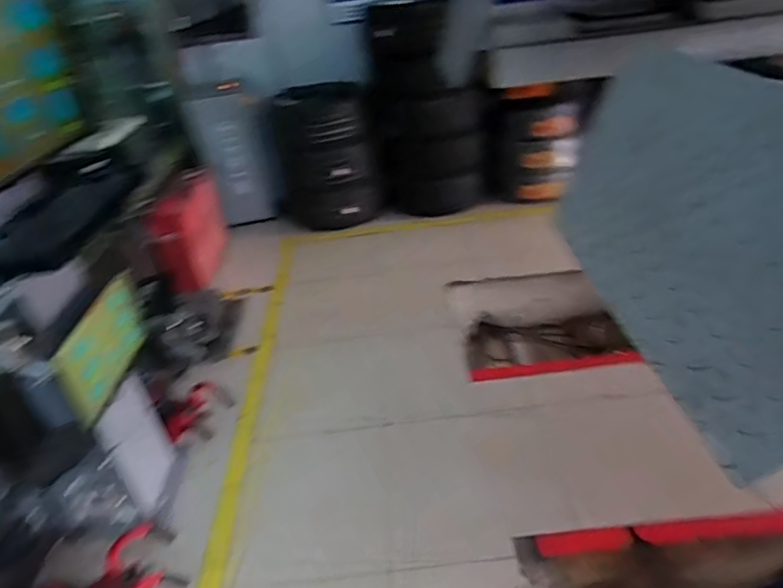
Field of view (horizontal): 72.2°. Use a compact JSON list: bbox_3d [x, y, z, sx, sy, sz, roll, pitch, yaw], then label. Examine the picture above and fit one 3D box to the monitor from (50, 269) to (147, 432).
[{"bbox_3d":[-0.857,0.139,1.630,0.067,0.255,0.505,-9,33,-2],"label":"monitor"}]

